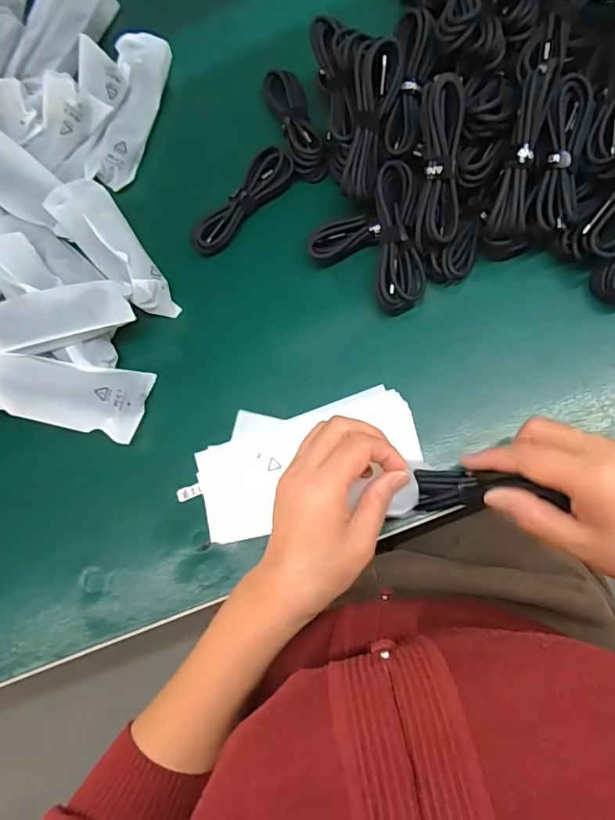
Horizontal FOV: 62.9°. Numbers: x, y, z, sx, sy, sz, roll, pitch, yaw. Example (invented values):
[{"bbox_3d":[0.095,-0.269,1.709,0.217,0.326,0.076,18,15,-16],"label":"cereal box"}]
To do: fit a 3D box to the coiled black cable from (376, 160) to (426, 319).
[{"bbox_3d":[0.071,-0.132,0.388,0.036,0.022,0.109,-3,84,7],"label":"coiled black cable"}]

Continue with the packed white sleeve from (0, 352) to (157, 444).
[{"bbox_3d":[-0.201,-0.017,0.403,0.139,0.022,0.055,14,86,-10],"label":"packed white sleeve"}]

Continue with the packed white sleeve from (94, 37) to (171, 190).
[{"bbox_3d":[-0.161,-0.278,0.465,0.042,0.027,0.146,5,80,11],"label":"packed white sleeve"}]

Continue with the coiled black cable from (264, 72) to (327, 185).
[{"bbox_3d":[-0.010,-0.250,0.439,0.031,0.019,0.109,-19,76,6],"label":"coiled black cable"}]

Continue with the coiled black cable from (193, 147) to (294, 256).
[{"bbox_3d":[-0.055,-0.177,0.431,0.029,0.013,0.107,42,88,15],"label":"coiled black cable"}]

